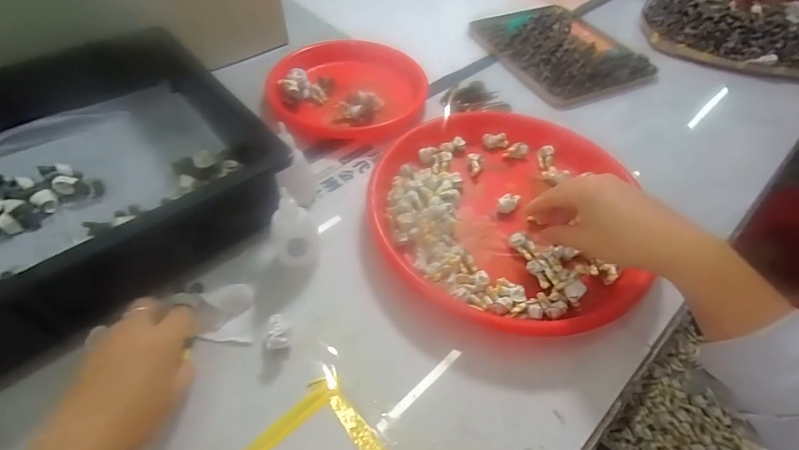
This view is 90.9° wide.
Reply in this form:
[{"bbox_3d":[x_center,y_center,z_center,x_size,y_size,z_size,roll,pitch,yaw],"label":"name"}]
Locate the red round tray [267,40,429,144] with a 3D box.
[{"bbox_3d":[-0.071,-0.193,0.559,0.209,0.039,0.209,2,53,-2],"label":"red round tray"}]

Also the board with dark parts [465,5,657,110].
[{"bbox_3d":[0.265,-0.311,0.660,0.228,0.027,0.264,-18,56,-16],"label":"board with dark parts"}]

